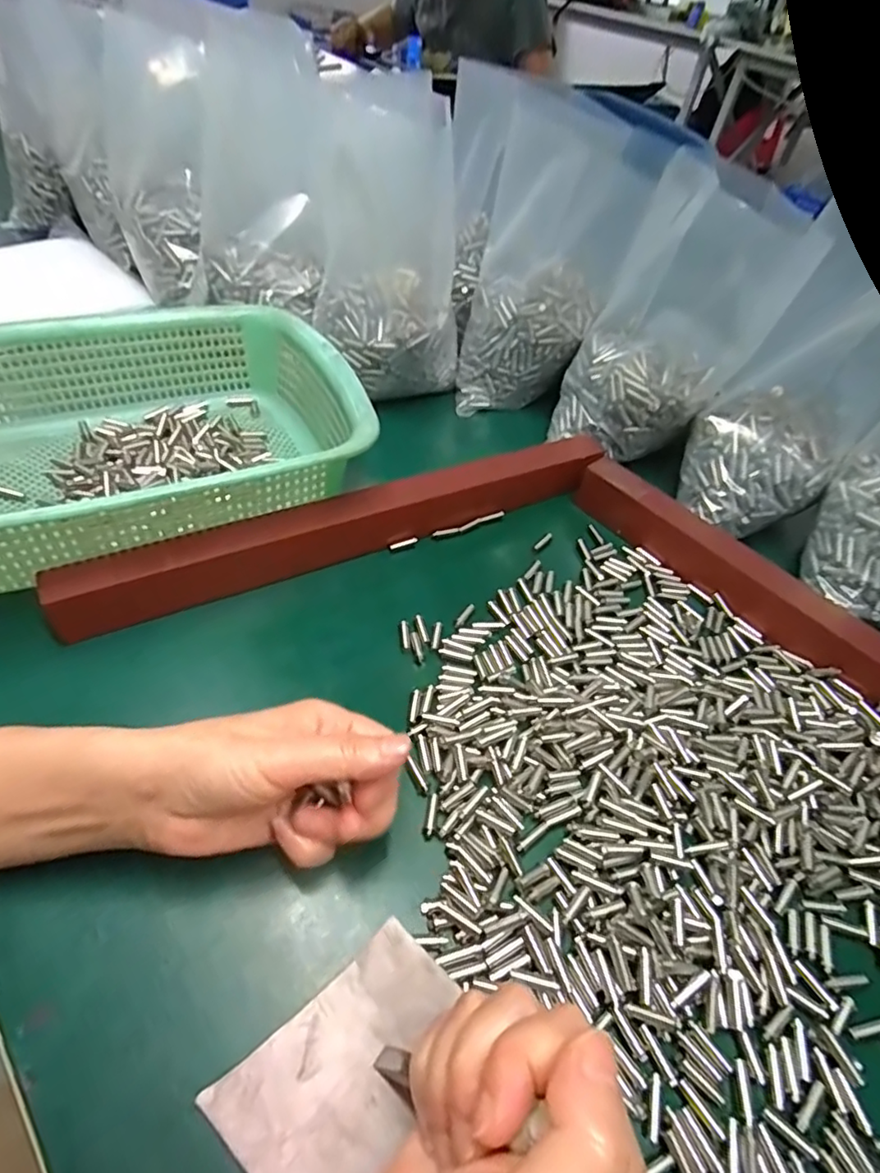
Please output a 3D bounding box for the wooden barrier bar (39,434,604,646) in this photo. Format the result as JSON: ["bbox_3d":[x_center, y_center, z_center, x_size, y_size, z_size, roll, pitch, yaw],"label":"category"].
[{"bbox_3d":[-0.051,-0.045,0.410,0.386,0.040,0.030,-19,53,-22],"label":"wooden barrier bar"}]

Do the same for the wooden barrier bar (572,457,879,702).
[{"bbox_3d":[0.254,0.034,0.384,0.040,0.034,0.400,-28,57,-28],"label":"wooden barrier bar"}]

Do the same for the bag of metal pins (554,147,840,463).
[{"bbox_3d":[0.181,-0.201,0.473,0.132,0.203,0.101,17,48,9],"label":"bag of metal pins"}]

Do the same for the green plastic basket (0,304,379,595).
[{"bbox_3d":[-0.211,-0.101,0.410,0.297,0.090,0.223,-19,53,-22],"label":"green plastic basket"}]

